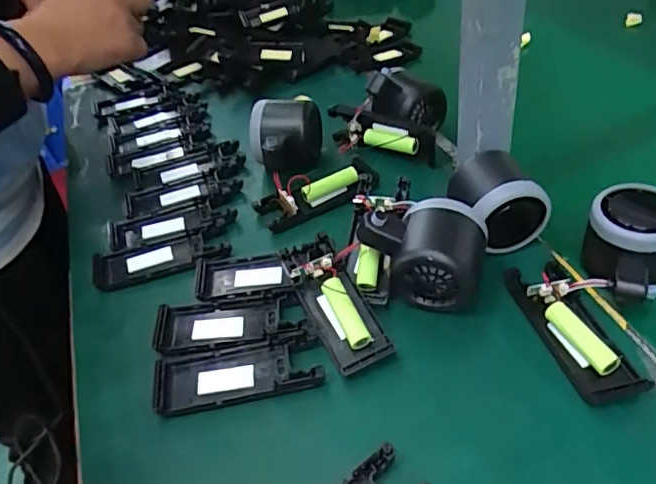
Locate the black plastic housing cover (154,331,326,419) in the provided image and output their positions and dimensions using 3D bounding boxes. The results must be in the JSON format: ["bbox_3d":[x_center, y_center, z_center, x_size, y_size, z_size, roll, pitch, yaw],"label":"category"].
[{"bbox_3d":[-0.056,0.082,0.359,0.102,0.010,0.040,-11,43,-4],"label":"black plastic housing cover"}]

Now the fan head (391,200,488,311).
[{"bbox_3d":[0.075,0.009,0.381,0.056,0.058,0.059,9,46,16],"label":"fan head"}]

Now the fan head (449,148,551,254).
[{"bbox_3d":[0.119,-0.028,0.412,0.062,0.060,0.057,-4,43,4],"label":"fan head"}]

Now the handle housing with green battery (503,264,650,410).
[{"bbox_3d":[0.150,0.050,0.353,0.042,0.020,0.103,-15,44,-8],"label":"handle housing with green battery"}]

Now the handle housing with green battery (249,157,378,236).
[{"bbox_3d":[-0.008,-0.046,0.473,0.101,0.024,0.035,-23,46,-16],"label":"handle housing with green battery"}]

